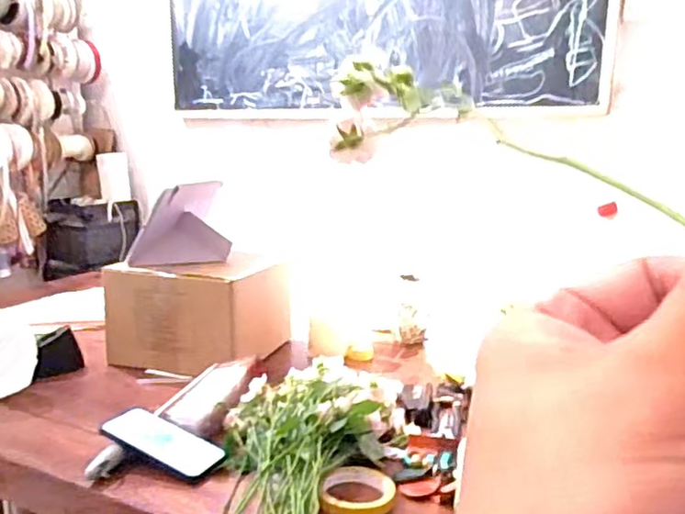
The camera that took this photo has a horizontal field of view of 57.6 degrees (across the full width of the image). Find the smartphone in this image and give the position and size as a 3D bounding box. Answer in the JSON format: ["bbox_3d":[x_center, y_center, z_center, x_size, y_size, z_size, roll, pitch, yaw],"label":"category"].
[{"bbox_3d":[-0.242,0.248,0.837,0.165,0.011,0.082,19,16,22],"label":"smartphone"}]

